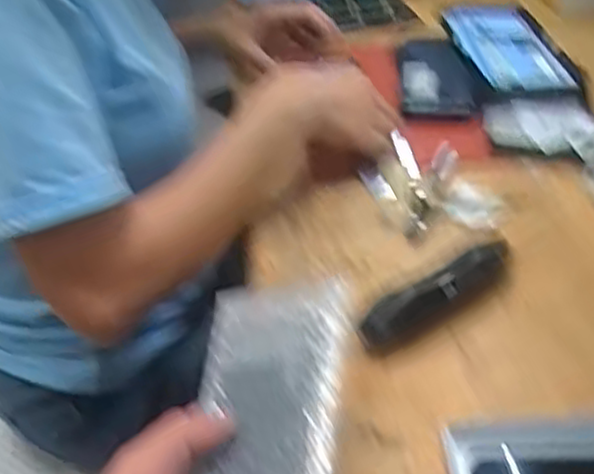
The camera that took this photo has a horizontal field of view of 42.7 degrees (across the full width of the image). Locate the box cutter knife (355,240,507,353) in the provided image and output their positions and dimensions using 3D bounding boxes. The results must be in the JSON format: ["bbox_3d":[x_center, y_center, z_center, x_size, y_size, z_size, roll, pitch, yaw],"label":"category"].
[{"bbox_3d":[0.100,0.043,0.547,0.127,0.037,0.025,-25,44,-23],"label":"box cutter knife"}]

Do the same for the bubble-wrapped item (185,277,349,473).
[{"bbox_3d":[-0.017,0.099,0.399,0.081,0.009,0.169,-12,51,25],"label":"bubble-wrapped item"}]

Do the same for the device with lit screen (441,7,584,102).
[{"bbox_3d":[0.221,-0.196,0.804,0.110,0.017,0.182,-3,45,-13],"label":"device with lit screen"}]

